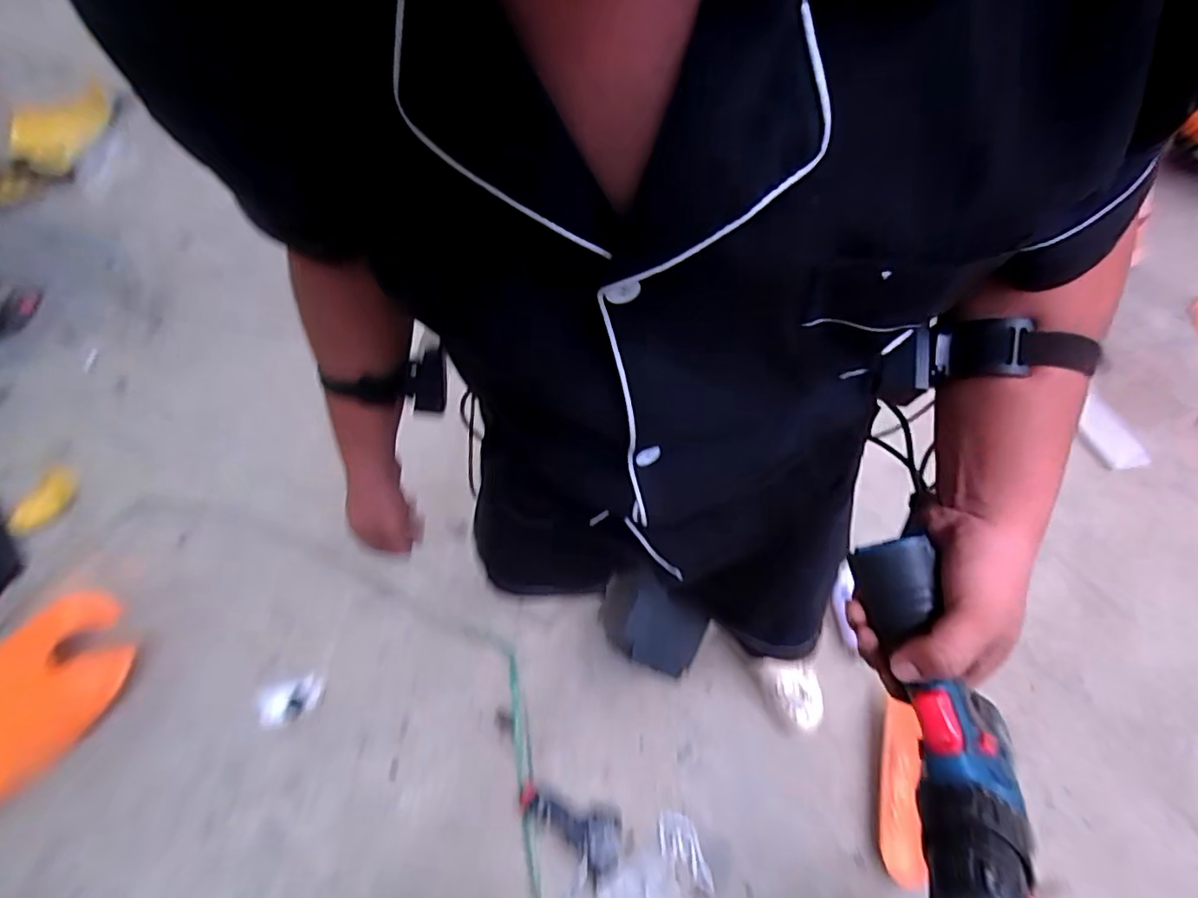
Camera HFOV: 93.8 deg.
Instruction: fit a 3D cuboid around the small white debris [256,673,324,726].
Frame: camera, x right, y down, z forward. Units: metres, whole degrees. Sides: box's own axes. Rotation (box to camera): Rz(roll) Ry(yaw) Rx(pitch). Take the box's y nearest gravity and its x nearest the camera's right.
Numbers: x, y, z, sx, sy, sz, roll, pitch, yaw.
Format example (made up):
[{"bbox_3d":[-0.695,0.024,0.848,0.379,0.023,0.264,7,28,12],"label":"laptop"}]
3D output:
[{"bbox_3d":[-0.718,0.583,1.297,0.143,0.005,0.093,-15,64,-6],"label":"small white debris"}]

